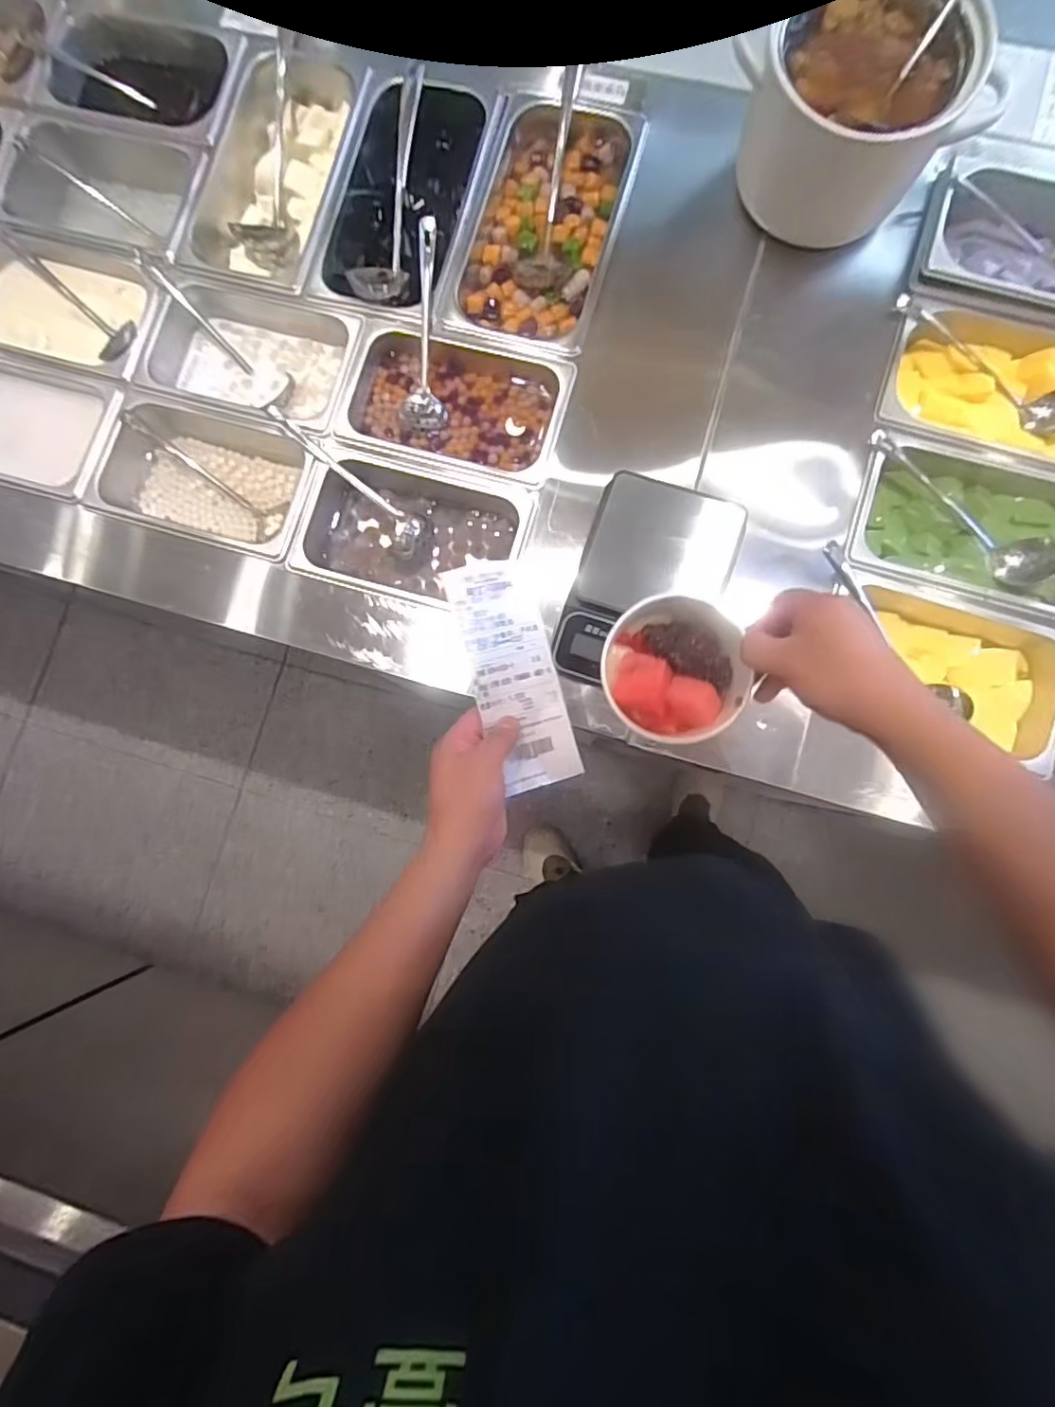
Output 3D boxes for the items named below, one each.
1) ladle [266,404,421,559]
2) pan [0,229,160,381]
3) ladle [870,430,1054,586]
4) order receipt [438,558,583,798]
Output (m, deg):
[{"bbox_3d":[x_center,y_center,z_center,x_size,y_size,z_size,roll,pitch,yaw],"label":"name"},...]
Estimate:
[{"bbox_3d":[-0.201,-0.261,0.693,0.048,0.063,0.216,-43,85,-1],"label":"ladle"},{"bbox_3d":[-0.543,-0.469,0.720,0.220,0.079,0.149,12,86,3],"label":"pan"},{"bbox_3d":[0.480,-0.219,0.674,0.246,0.041,0.057,40,88,5],"label":"ladle"},{"bbox_3d":[-0.010,-0.024,0.510,0.073,0.016,0.192,-15,94,-19],"label":"order receipt"}]

